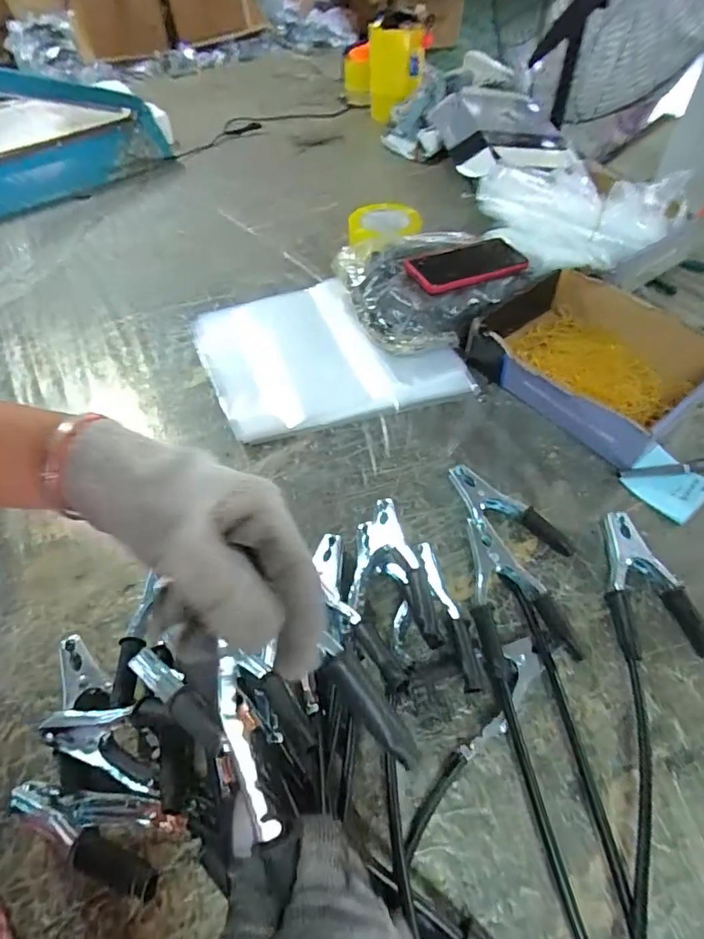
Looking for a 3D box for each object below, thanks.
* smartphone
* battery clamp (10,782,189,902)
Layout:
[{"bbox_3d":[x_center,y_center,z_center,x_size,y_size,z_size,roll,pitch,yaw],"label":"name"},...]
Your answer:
[{"bbox_3d":[0.160,-0.287,0.705,0.169,0.013,0.078,-19,56,-11],"label":"smartphone"},{"bbox_3d":[-0.182,0.251,0.363,0.136,0.085,0.042,12,56,11],"label":"battery clamp"}]

